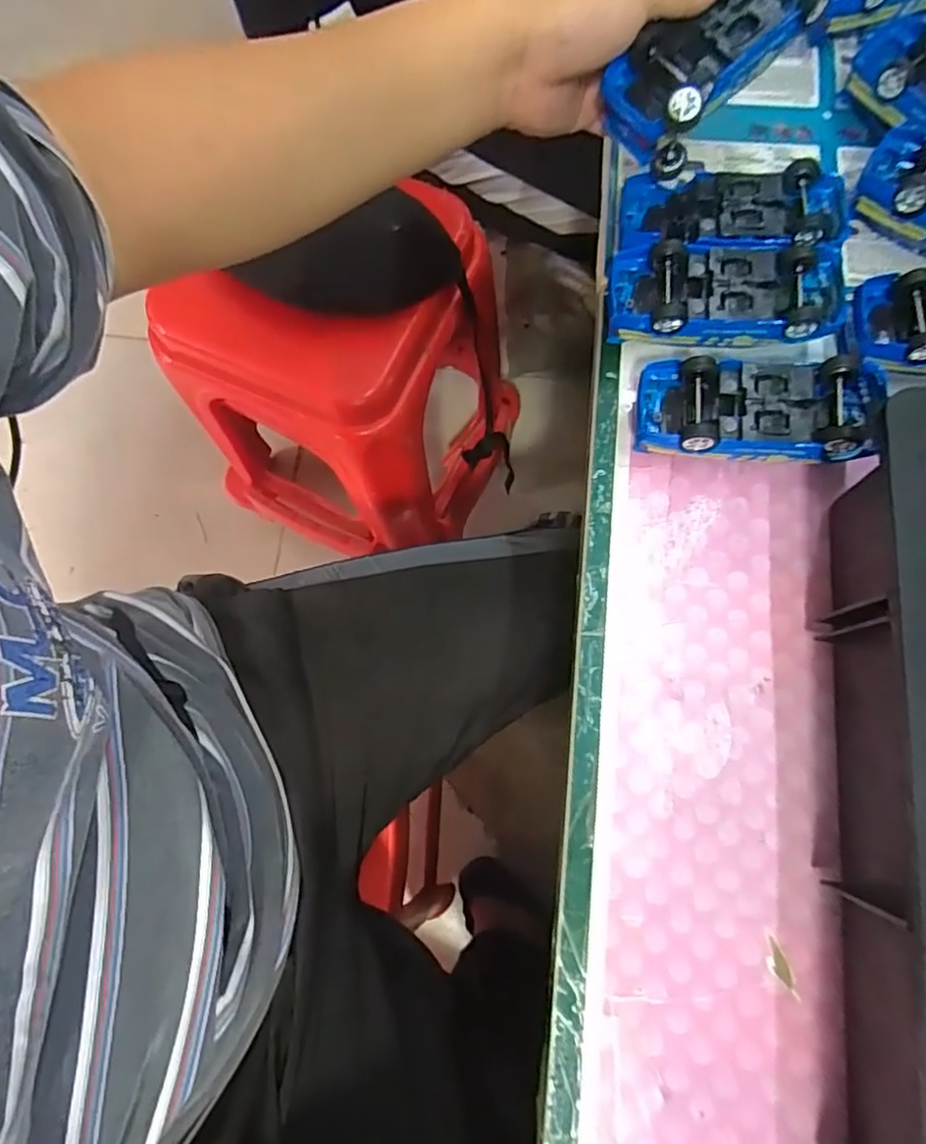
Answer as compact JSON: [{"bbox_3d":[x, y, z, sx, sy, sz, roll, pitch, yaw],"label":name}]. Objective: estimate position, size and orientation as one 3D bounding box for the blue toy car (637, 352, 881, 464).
[{"bbox_3d":[0.168,-0.092,0.361,0.131,0.045,0.061,2,75,0],"label":"blue toy car"}]

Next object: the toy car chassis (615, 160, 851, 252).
[{"bbox_3d":[0.174,-0.220,0.388,0.145,0.036,0.062,1,75,-1],"label":"toy car chassis"}]

